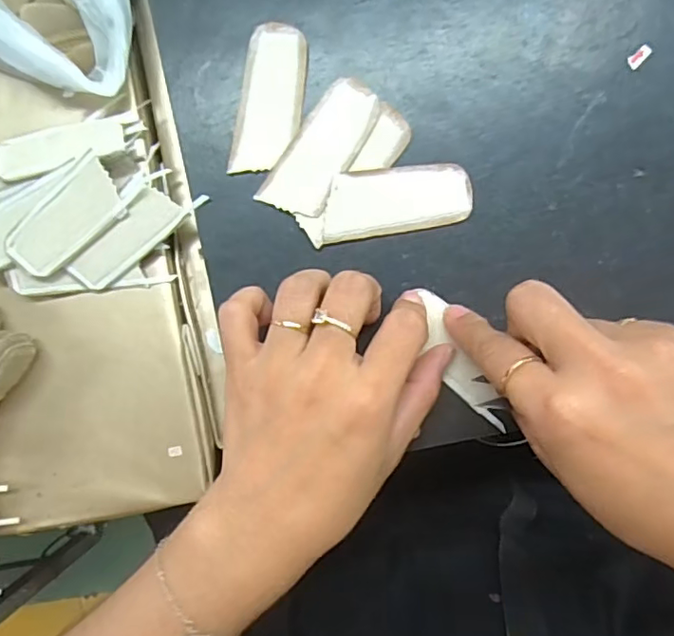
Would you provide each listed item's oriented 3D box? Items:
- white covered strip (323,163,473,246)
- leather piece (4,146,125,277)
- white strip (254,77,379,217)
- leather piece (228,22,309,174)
[{"bbox_3d":[0.029,-0.057,0.276,0.071,0.004,0.032,-8,92,6],"label":"white covered strip"},{"bbox_3d":[-0.139,-0.050,0.291,0.069,0.005,0.031,-36,109,13],"label":"leather piece"},{"bbox_3d":[-0.007,-0.081,0.279,0.030,0.006,0.070,37,95,3],"label":"white strip"},{"bbox_3d":[-0.032,-0.107,0.279,0.031,0.004,0.072,12,94,5],"label":"leather piece"}]

